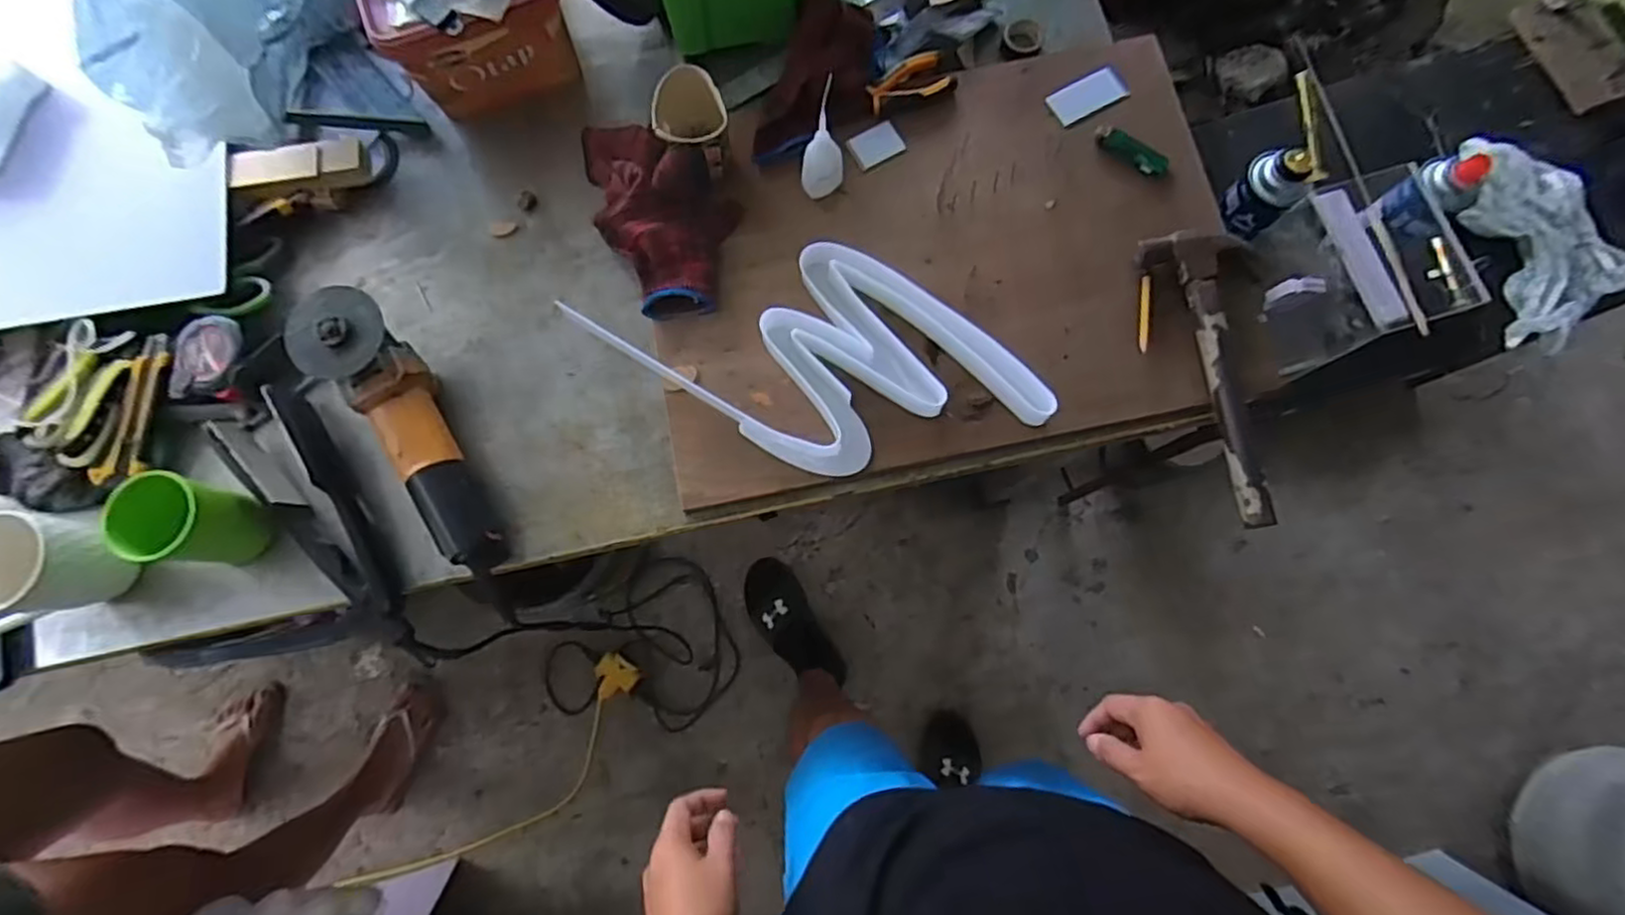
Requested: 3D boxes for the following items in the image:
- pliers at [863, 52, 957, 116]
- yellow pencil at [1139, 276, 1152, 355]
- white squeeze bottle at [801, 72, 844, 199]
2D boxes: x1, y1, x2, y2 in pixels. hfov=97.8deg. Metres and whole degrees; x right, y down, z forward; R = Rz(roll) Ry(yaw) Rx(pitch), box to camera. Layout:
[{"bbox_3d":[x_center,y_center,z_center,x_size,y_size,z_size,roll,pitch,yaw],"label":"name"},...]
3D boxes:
[{"bbox_3d":[0.104,-0.404,0.756,0.093,0.016,0.050,-18,79,-3],"label":"pliers"},{"bbox_3d":[0.330,-0.143,0.703,0.010,0.004,0.081,8,79,2],"label":"yellow pencil"},{"bbox_3d":[0.010,-0.304,0.692,0.042,0.126,0.043,-1,79,1],"label":"white squeeze bottle"}]

